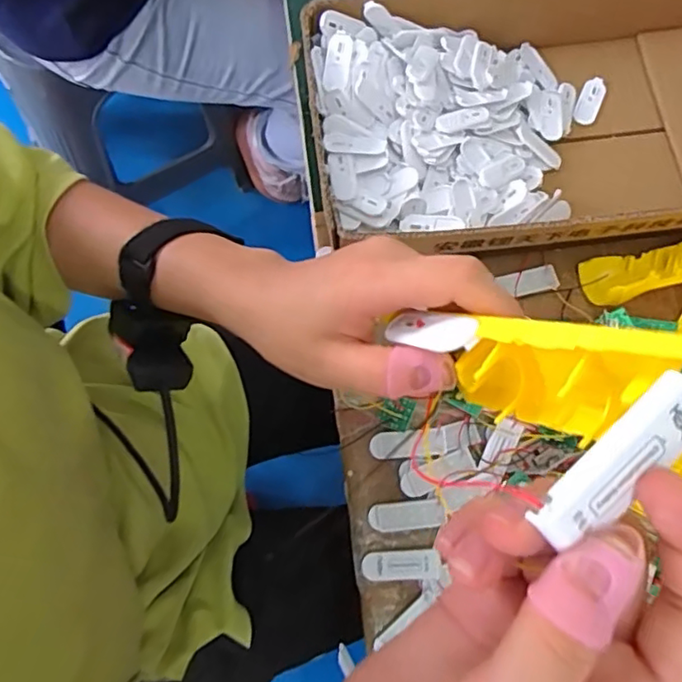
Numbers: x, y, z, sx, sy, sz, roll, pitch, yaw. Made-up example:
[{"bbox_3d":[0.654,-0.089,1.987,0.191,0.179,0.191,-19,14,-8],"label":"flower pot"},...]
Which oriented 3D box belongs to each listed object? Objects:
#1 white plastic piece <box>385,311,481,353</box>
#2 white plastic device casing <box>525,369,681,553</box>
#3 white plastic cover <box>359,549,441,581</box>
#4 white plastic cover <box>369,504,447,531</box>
[{"bbox_3d":[0.034,-0.004,0.224,0.004,0.045,0.017,38,75,-33],"label":"white plastic piece"},{"bbox_3d":[0.070,0.027,0.141,0.053,0.008,0.020,-42,106,-2],"label":"white plastic device casing"},{"bbox_3d":[0.044,0.166,0.430,0.056,0.006,0.021,0,76,-6],"label":"white plastic cover"},{"bbox_3d":[0.049,0.132,0.436,0.055,0.009,0.019,-1,76,-6],"label":"white plastic cover"}]

